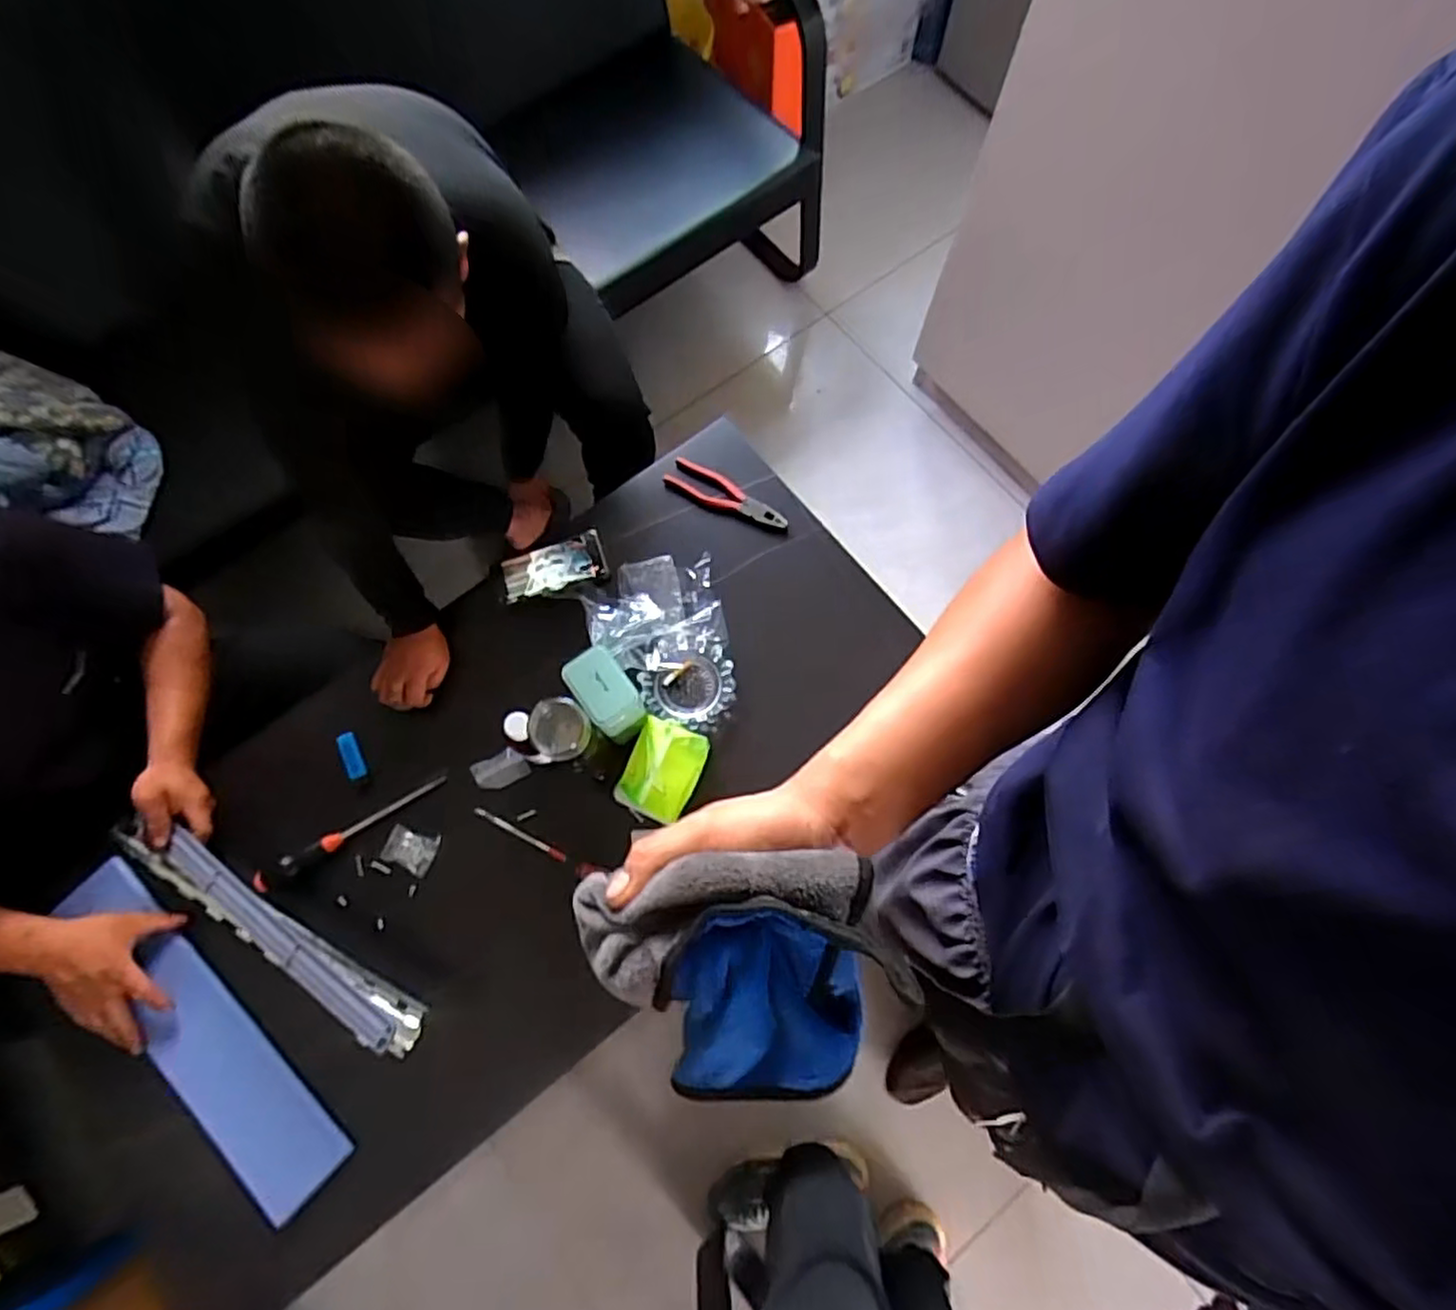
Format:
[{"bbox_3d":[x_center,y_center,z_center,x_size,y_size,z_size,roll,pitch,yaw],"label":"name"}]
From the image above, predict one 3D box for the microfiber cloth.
[{"bbox_3d":[0.003,0.163,0.350,0.150,0.079,0.117,-7,74,-1],"label":"microfiber cloth"}]

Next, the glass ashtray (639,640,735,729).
[{"bbox_3d":[-0.054,0.043,0.972,0.126,0.048,0.123,-4,74,0],"label":"glass ashtray"}]

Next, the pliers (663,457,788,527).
[{"bbox_3d":[-0.003,-0.239,1.068,0.191,0.015,0.049,32,77,9],"label":"pliers"}]

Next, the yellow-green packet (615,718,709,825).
[{"bbox_3d":[-0.085,0.148,0.909,0.096,0.078,0.119,24,76,8],"label":"yellow-green packet"}]

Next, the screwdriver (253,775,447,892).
[{"bbox_3d":[-0.491,0.231,0.916,0.263,0.025,0.030,-29,76,-7],"label":"screwdriver"}]

